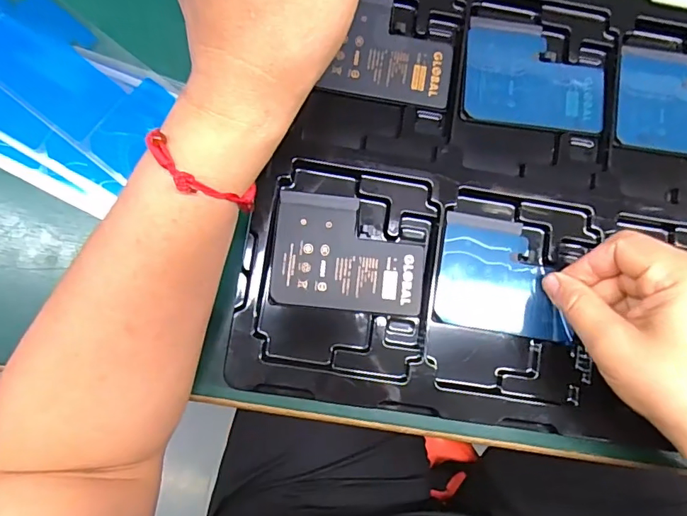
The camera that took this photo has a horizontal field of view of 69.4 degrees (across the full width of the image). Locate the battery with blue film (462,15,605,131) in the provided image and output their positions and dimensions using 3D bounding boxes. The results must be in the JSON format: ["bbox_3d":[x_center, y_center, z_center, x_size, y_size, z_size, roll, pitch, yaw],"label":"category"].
[{"bbox_3d":[0.122,-0.116,0.314,0.089,0.005,0.067,6,82,-4],"label":"battery with blue film"}]

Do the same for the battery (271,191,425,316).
[{"bbox_3d":[0.004,-0.003,0.293,0.088,0.004,0.066,6,82,-4],"label":"battery"}]

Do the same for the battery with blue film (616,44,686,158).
[{"bbox_3d":[0.223,-0.100,0.323,0.090,0.004,0.070,9,81,-4],"label":"battery with blue film"}]

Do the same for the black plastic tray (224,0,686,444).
[{"bbox_3d":[0.108,-0.044,0.301,0.310,0.022,0.273,8,82,-4],"label":"black plastic tray"}]

